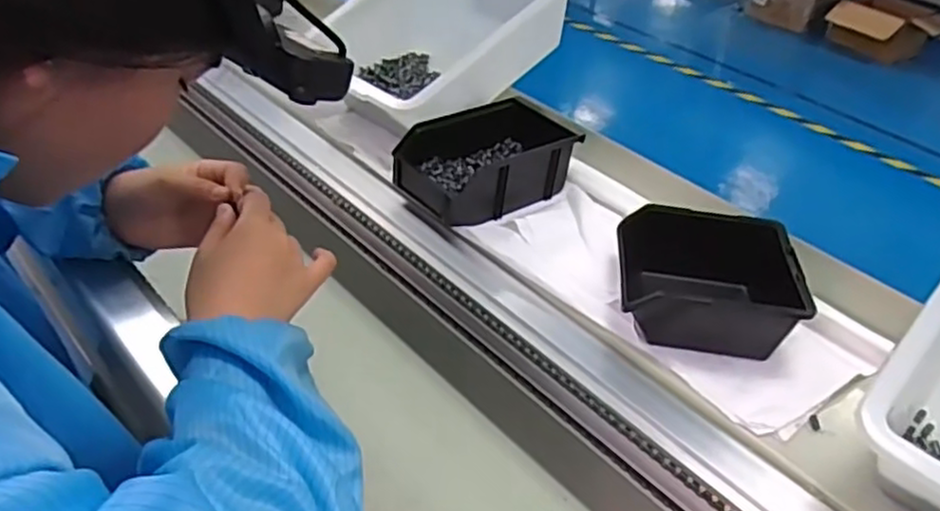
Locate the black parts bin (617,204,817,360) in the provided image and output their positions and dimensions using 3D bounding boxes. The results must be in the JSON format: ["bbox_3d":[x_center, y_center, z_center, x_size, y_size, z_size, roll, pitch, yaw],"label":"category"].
[{"bbox_3d":[0.190,0.021,0.580,0.138,0.062,0.123,9,36,5],"label":"black parts bin"}]

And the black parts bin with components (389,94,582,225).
[{"bbox_3d":[0.014,-0.091,0.702,0.162,0.062,0.104,-24,45,-34],"label":"black parts bin with components"}]

